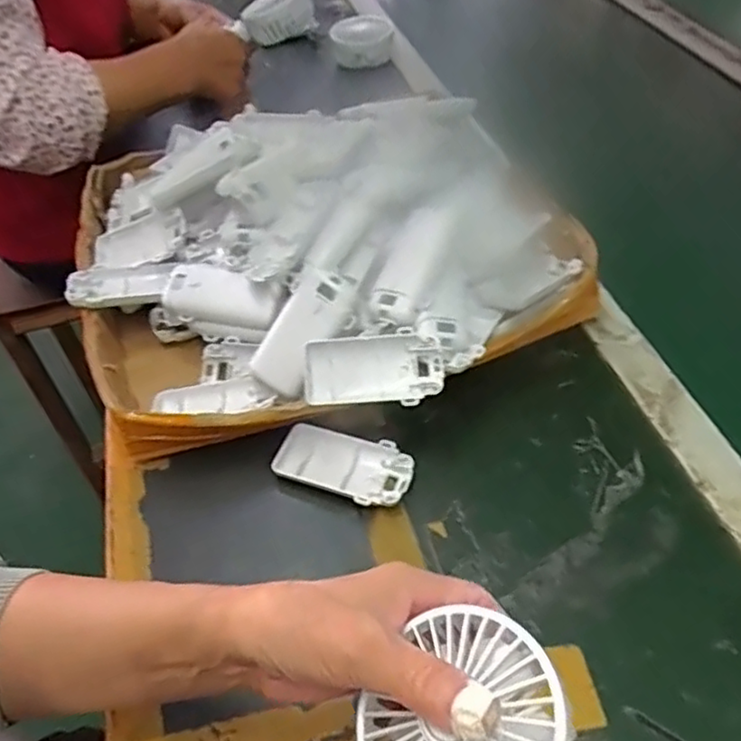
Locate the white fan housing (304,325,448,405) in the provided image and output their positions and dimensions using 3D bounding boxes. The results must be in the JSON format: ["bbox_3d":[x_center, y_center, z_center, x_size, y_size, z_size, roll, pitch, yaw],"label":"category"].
[{"bbox_3d":[0.002,-0.001,0.465,0.094,0.019,0.048,-4,91,5],"label":"white fan housing"}]

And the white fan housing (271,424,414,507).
[{"bbox_3d":[-0.019,0.071,0.475,0.096,0.019,0.049,13,50,16],"label":"white fan housing"}]

